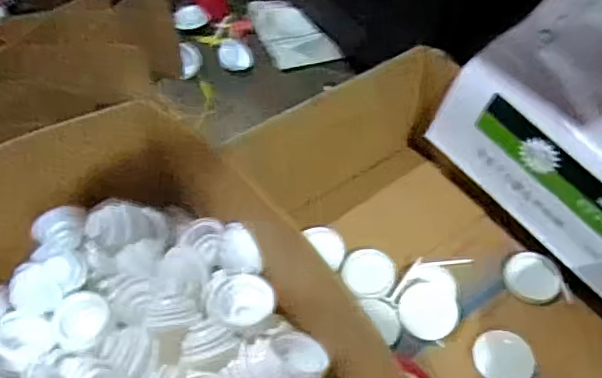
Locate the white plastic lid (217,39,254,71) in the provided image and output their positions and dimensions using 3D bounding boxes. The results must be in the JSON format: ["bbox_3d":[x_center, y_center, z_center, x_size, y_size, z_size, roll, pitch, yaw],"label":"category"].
[{"bbox_3d":[-0.156,-0.322,1.390,0.083,0.008,0.080,3,75,-10],"label":"white plastic lid"}]

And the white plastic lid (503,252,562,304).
[{"bbox_3d":[0.393,0.147,0.979,0.090,0.006,0.098,0,50,0],"label":"white plastic lid"}]

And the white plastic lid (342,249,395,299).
[{"bbox_3d":[0.113,0.141,0.969,0.085,0.014,0.090,13,51,11],"label":"white plastic lid"}]

